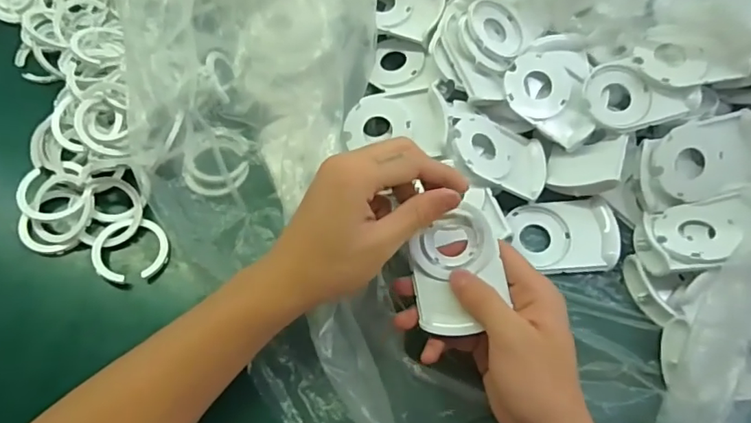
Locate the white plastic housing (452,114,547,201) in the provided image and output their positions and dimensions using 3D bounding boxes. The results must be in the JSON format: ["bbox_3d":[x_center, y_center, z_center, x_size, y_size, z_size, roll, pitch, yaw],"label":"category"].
[{"bbox_3d":[0.095,-0.044,0.413,0.080,0.019,0.058,21,57,-22],"label":"white plastic housing"}]

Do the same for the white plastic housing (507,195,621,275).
[{"bbox_3d":[0.143,0.017,0.406,0.074,0.020,0.059,0,64,-3],"label":"white plastic housing"}]

